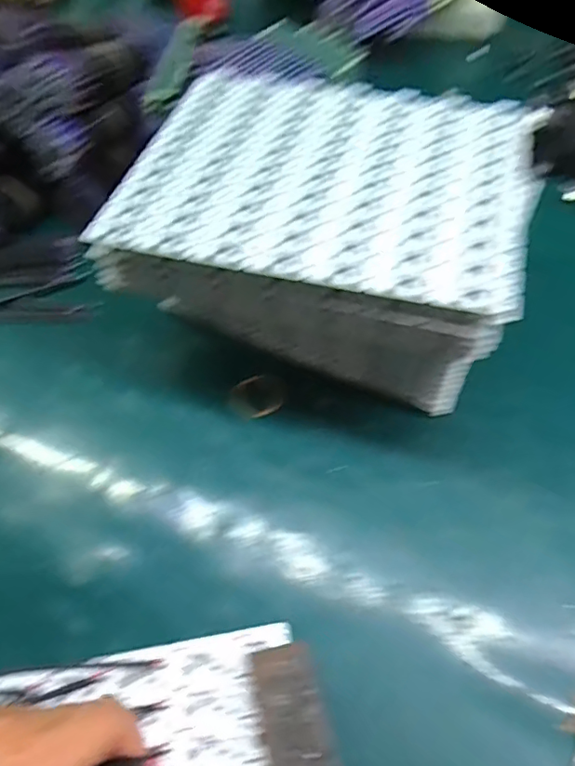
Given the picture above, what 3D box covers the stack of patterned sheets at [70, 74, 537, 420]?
[{"bbox_3d":[0.027,-0.102,0.391,0.258,0.127,0.222,20,60,14],"label":"stack of patterned sheets"}]

